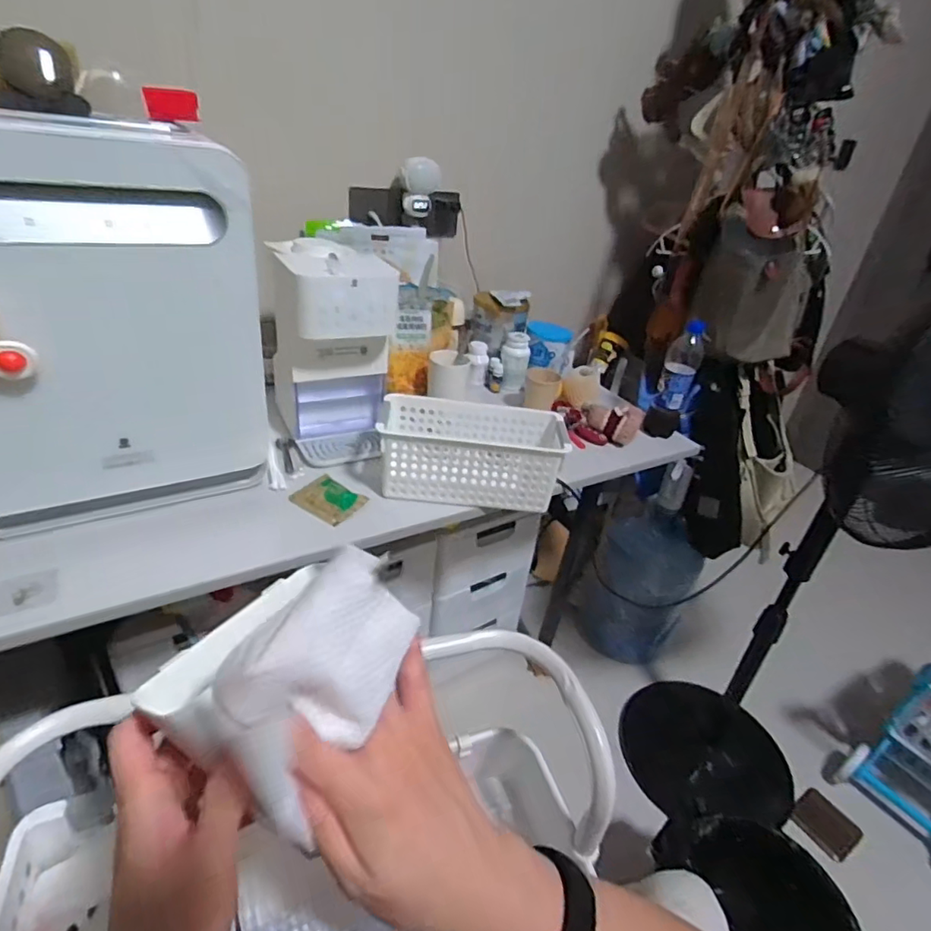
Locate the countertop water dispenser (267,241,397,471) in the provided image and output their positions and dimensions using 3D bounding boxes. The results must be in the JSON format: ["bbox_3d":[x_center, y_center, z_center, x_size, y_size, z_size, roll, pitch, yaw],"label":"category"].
[{"bbox_3d":[-0.218,-0.186,0.887,0.157,0.290,0.217,-11,35,-28],"label":"countertop water dispenser"}]

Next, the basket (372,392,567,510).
[{"bbox_3d":[0.007,-0.019,0.844,0.263,0.111,0.132,6,31,-1],"label":"basket"}]

